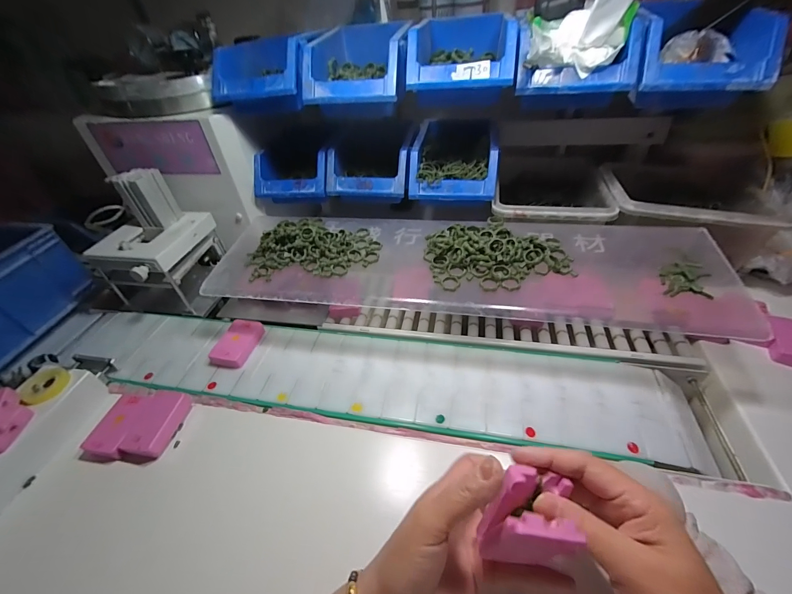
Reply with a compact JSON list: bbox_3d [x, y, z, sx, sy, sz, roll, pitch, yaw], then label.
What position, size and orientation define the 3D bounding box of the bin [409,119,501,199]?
[{"bbox_3d":[0.094,-0.215,0.535,0.124,0.079,0.180,4,43,11],"label":"bin"}]

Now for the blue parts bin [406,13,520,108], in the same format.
[{"bbox_3d":[0.084,-0.317,0.439,0.122,0.062,0.174,3,43,9],"label":"blue parts bin"}]

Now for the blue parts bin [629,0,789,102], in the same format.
[{"bbox_3d":[0.324,-0.258,0.366,0.125,0.080,0.089,0,42,6],"label":"blue parts bin"}]

